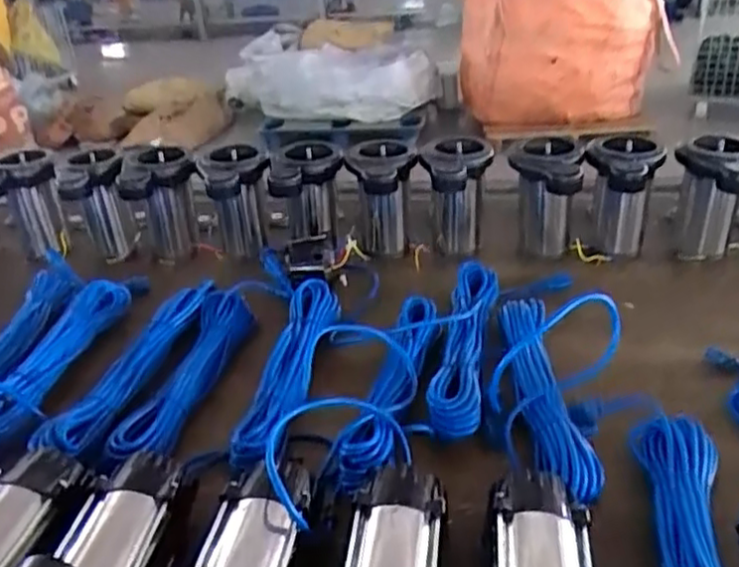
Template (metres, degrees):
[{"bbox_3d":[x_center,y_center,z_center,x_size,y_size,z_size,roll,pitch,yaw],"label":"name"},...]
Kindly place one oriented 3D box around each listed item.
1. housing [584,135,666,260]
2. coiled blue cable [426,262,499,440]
[{"bbox_3d":[0.413,-0.133,1.157,0.115,0.199,0.115,7,32,18],"label":"housing"},{"bbox_3d":[0.131,0.070,0.941,0.061,0.033,0.346,4,31,13],"label":"coiled blue cable"}]

